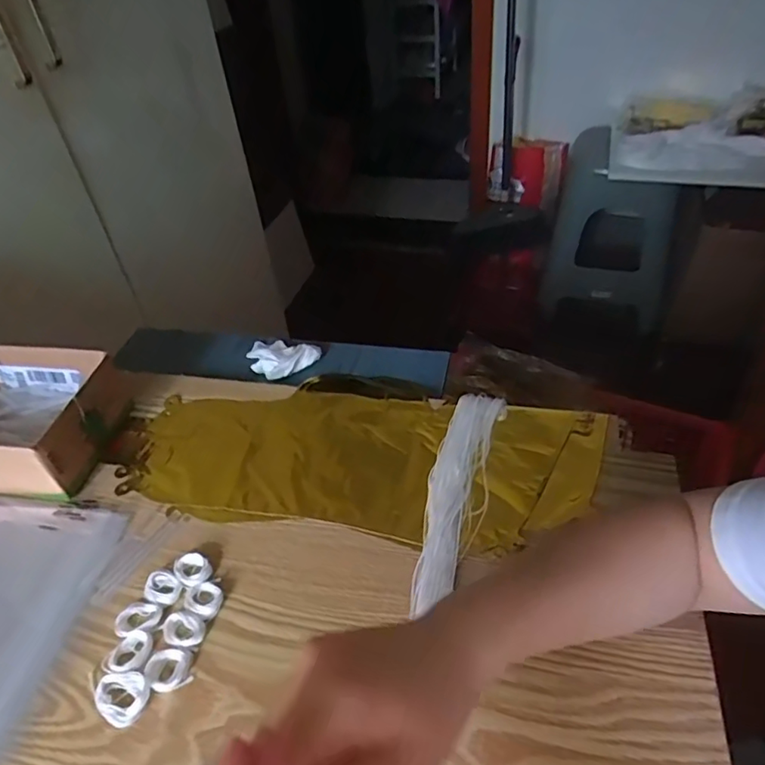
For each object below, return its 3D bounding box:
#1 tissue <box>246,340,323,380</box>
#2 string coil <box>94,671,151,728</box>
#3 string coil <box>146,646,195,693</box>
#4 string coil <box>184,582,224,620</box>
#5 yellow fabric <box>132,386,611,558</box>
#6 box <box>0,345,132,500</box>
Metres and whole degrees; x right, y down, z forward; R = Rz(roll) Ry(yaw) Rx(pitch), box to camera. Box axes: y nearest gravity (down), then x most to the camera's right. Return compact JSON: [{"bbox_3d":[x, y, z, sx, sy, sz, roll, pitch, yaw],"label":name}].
[{"bbox_3d":[-0.118,-0.029,0.634,0.086,0.020,0.057,11,45,18],"label":"tissue"},{"bbox_3d":[-0.171,0.206,0.372,0.036,0.005,0.030,12,45,19],"label":"string coil"},{"bbox_3d":[-0.142,0.192,0.380,0.029,0.008,0.027,-3,42,3],"label":"string coil"},{"bbox_3d":[-0.131,0.158,0.415,0.029,0.004,0.024,18,48,24],"label":"string coil"},{"bbox_3d":[-0.022,0.059,0.508,0.410,0.010,0.166,6,44,13],"label":"yellow fabric"},{"bbox_3d":[-0.354,0.034,0.535,0.186,0.068,0.136,0,43,7],"label":"box"}]

